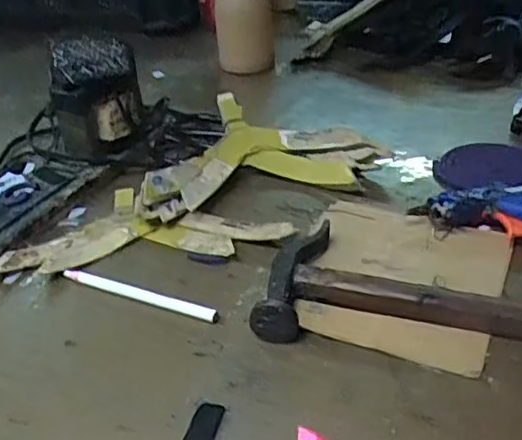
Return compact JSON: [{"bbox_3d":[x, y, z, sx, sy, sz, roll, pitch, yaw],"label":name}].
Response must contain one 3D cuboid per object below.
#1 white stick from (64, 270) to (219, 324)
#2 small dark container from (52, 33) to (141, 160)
[{"bbox_3d":[-0.094,0.057,0.464,0.137,0.008,0.012,12,37,22],"label":"white stick"},{"bbox_3d":[-0.164,-0.118,0.616,0.073,0.113,0.083,3,34,11],"label":"small dark container"}]

